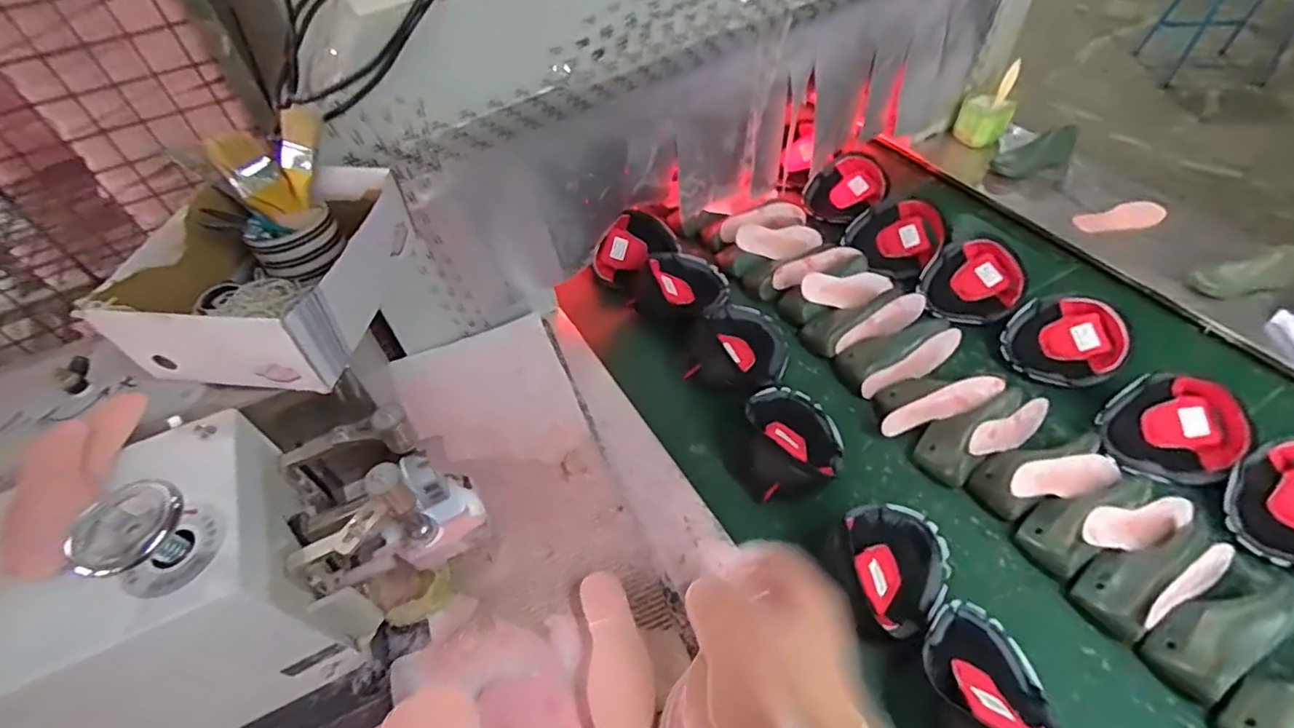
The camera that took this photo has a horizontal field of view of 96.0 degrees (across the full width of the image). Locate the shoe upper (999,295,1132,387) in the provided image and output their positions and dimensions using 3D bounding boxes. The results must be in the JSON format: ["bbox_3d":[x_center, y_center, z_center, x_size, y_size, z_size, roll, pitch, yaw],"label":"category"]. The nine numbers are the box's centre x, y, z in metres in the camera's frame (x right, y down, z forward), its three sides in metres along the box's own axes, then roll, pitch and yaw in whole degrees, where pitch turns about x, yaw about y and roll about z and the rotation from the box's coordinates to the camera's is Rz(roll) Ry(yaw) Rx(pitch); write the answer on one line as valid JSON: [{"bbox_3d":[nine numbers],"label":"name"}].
[{"bbox_3d":[0.587,-0.036,0.818,0.139,0.046,0.129,29,60,24],"label":"shoe upper"}]

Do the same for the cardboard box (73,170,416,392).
[{"bbox_3d":[-0.355,-0.096,0.553,0.198,0.091,0.240,5,53,8],"label":"cardboard box"}]

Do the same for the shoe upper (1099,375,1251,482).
[{"bbox_3d":[0.658,0.081,0.728,0.159,0.048,0.131,-26,55,-14],"label":"shoe upper"}]

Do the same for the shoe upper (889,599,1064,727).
[{"bbox_3d":[0.323,0.312,0.557,0.161,0.082,0.137,-34,57,-20],"label":"shoe upper"}]

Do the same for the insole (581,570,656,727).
[{"bbox_3d":[-0.029,0.294,0.586,0.061,0.025,0.163,-9,53,-2],"label":"insole"}]

